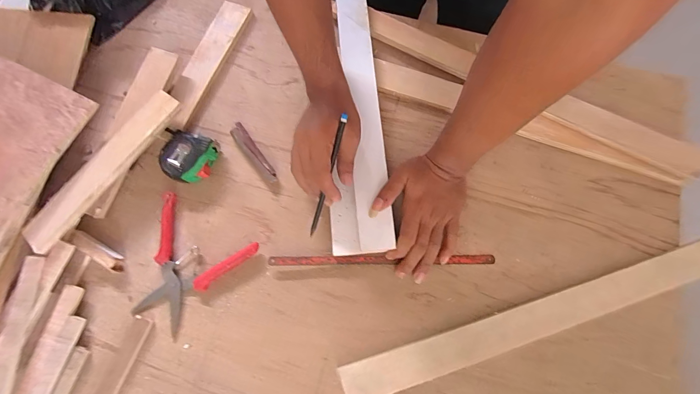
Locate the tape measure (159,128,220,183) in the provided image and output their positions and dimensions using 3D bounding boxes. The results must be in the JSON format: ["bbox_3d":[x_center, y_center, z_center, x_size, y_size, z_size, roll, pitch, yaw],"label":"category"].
[{"bbox_3d":[-0.237,-0.056,0.465,0.073,0.032,0.069,15,76,4],"label":"tape measure"}]

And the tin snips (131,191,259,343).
[{"bbox_3d":[-0.230,0.095,0.433,0.147,0.016,0.151,30,77,8],"label":"tin snips"}]

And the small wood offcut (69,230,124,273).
[{"bbox_3d":[-0.344,0.073,0.434,0.076,0.019,0.022,38,78,-4],"label":"small wood offcut"}]

